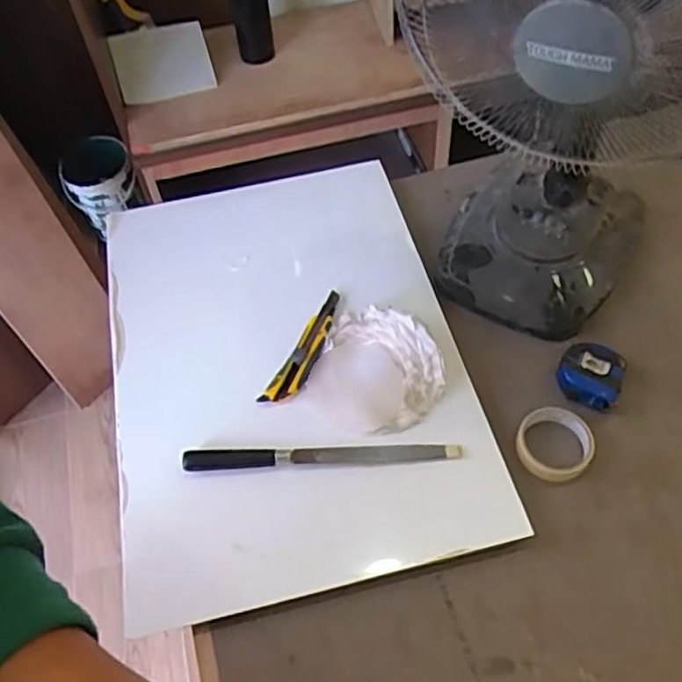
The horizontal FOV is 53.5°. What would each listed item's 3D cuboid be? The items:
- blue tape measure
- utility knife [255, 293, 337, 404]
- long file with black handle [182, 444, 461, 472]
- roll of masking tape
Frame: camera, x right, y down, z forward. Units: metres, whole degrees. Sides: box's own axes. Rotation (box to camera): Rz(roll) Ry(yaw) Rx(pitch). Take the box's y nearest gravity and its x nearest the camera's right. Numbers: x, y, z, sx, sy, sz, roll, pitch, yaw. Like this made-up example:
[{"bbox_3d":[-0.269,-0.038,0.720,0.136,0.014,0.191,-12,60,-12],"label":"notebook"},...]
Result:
[{"bbox_3d":[0.324,0.039,0.875,0.077,0.043,0.077,22,59,17],"label":"blue tape measure"},{"bbox_3d":[-0.041,0.007,0.910,0.044,0.026,0.196,22,59,17],"label":"utility knife"},{"bbox_3d":[-0.024,0.137,0.818,0.330,0.017,0.023,-3,55,1],"label":"long file with black handle"},{"bbox_3d":[0.264,0.125,0.832,0.089,0.025,0.098,22,57,19],"label":"roll of masking tape"}]

